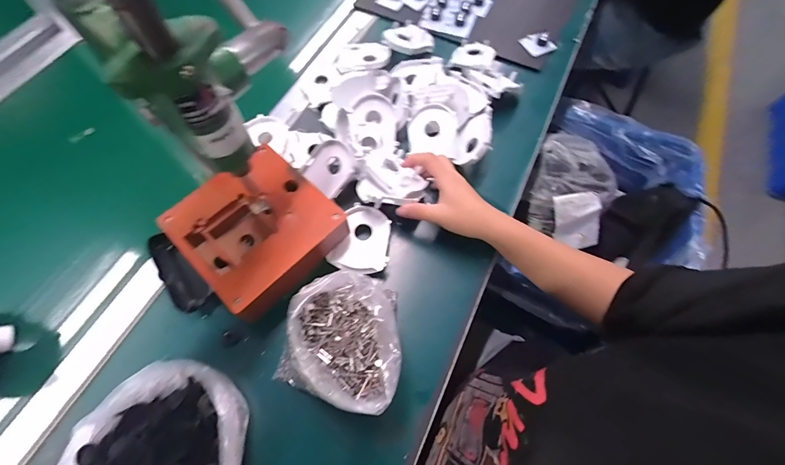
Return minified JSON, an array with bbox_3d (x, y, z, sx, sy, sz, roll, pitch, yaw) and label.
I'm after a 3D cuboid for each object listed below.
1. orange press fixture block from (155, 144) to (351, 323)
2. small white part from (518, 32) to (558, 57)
[{"bbox_3d":[-0.151,-0.002,0.400,0.166,0.044,0.151,41,71,15],"label":"orange press fixture block"},{"bbox_3d":[0.253,-0.329,0.603,0.062,0.034,0.022,25,67,9],"label":"small white part"}]

